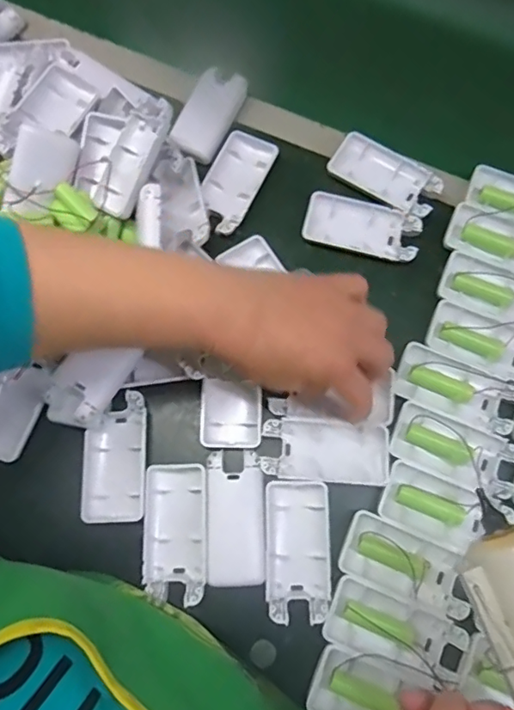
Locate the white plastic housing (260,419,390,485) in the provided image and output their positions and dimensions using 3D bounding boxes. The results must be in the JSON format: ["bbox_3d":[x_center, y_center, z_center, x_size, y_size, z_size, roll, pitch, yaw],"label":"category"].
[{"bbox_3d":[0.052,0.074,0.390,0.093,0.011,0.044,5,76,1],"label":"white plastic housing"}]

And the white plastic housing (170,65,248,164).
[{"bbox_3d":[-0.044,-0.214,0.452,0.044,0.014,0.093,24,78,5],"label":"white plastic housing"}]

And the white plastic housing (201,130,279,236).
[{"bbox_3d":[-0.020,-0.151,0.447,0.046,0.009,0.096,26,78,6],"label":"white plastic housing"}]

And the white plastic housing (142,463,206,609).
[{"bbox_3d":[-0.059,0.128,0.372,0.045,0.017,0.094,-1,76,-1],"label":"white plastic housing"}]

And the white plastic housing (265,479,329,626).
[{"bbox_3d":[0.029,0.141,0.373,0.044,0.014,0.094,1,76,0],"label":"white plastic housing"}]

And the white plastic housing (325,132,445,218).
[{"bbox_3d":[0.112,-0.155,0.447,0.093,0.012,0.048,32,78,7],"label":"white plastic housing"}]

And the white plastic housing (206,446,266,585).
[{"bbox_3d":[-0.015,0.119,0.377,0.041,0.009,0.091,-2,76,-1],"label":"white plastic housing"}]

